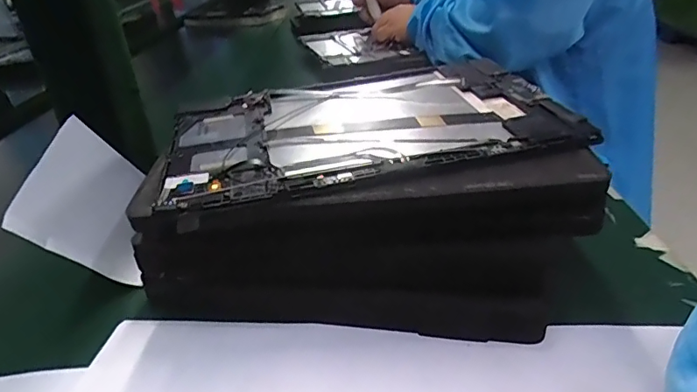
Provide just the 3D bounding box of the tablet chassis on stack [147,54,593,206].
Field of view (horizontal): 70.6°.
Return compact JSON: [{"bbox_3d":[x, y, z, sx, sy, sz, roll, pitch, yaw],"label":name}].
[{"bbox_3d":[0.006,-0.050,0.312,0.229,0.014,0.154,-8,29,-7],"label":"tablet chassis on stack"}]

